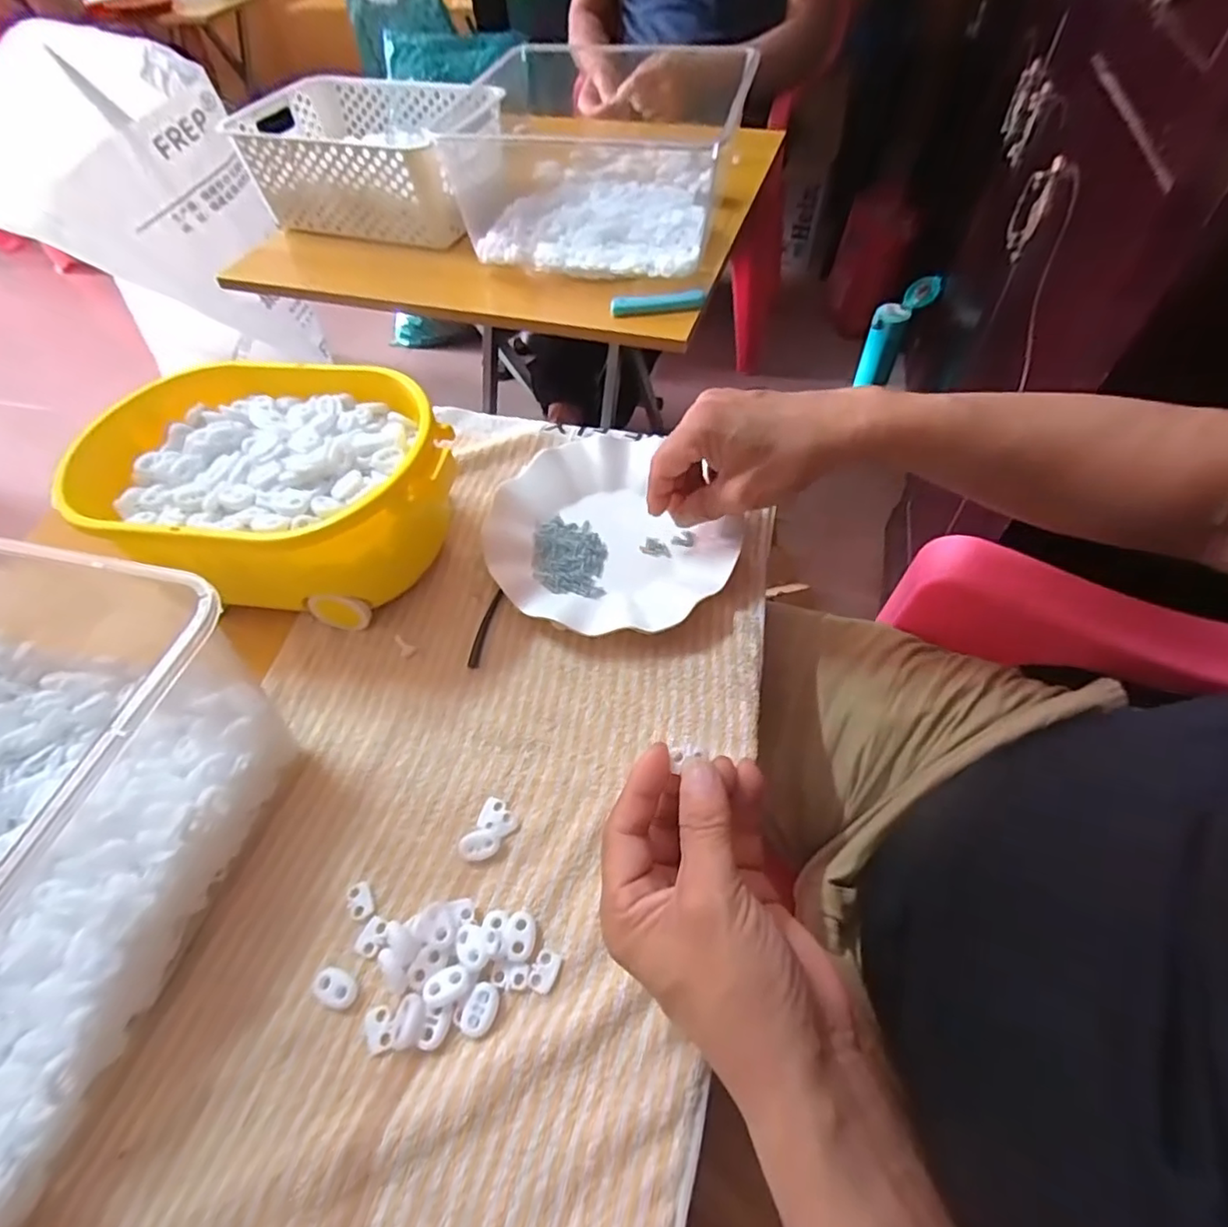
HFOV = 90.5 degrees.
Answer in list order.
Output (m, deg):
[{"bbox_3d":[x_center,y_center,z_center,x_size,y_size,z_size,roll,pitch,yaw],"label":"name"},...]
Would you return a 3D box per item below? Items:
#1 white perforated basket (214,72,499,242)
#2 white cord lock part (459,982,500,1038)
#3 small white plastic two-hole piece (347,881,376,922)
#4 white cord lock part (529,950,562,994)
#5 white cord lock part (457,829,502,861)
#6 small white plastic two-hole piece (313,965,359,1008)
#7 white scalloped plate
[{"bbox_3d":[-0.293,-0.572,0.764,0.325,0.094,0.195,18,58,15],"label":"white perforated basket"},{"bbox_3d":[-0.063,0.188,0.289,0.016,0.004,0.022,13,57,12],"label":"white cord lock part"},{"bbox_3d":[-0.135,0.153,0.325,0.012,0.004,0.019,-26,58,-14],"label":"small white plastic two-hole piece"},{"bbox_3d":[-0.034,0.177,0.300,0.013,0.004,0.018,13,57,12],"label":"white cord lock part"},{"bbox_3d":[-0.074,0.128,0.336,0.022,0.009,0.015,-6,55,-1],"label":"white cord lock part"},{"bbox_3d":[-0.138,0.185,0.301,0.023,0.007,0.014,19,58,16],"label":"small white plastic two-hole piece"},{"bbox_3d":[-0.009,-0.055,0.442,0.157,0.022,0.180,-29,58,-16],"label":"white scalloped plate"}]

